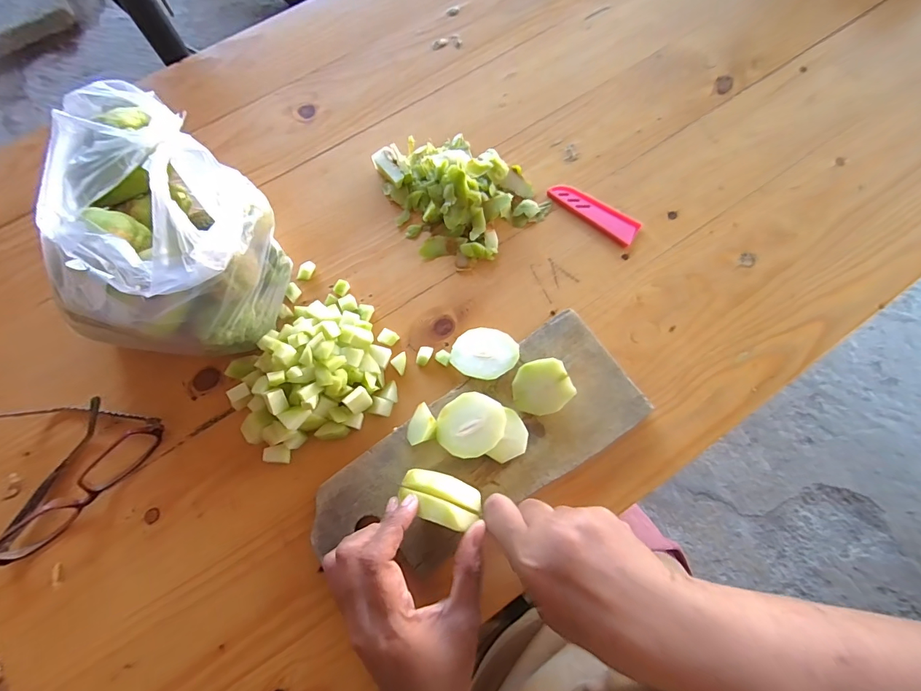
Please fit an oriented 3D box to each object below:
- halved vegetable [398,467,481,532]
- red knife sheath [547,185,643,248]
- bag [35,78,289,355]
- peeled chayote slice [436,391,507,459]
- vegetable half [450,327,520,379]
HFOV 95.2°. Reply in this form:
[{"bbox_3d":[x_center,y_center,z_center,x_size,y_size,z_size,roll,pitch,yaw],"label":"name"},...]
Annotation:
[{"bbox_3d":[-0.013,0.099,0.272,0.053,0.017,0.028,19,74,4],"label":"halved vegetable"},{"bbox_3d":[0.123,-0.124,0.390,0.087,0.007,0.027,36,77,9],"label":"red knife sheath"},{"bbox_3d":[-0.202,-0.090,0.311,0.126,0.134,0.174,1,74,-1],"label":"bag"},{"bbox_3d":[0.008,0.058,0.309,0.050,0.006,0.044,-16,75,-5],"label":"peeled chayote slice"},{"bbox_3d":[0.020,0.007,0.342,0.053,0.012,0.043,11,64,16],"label":"vegetable half"}]

